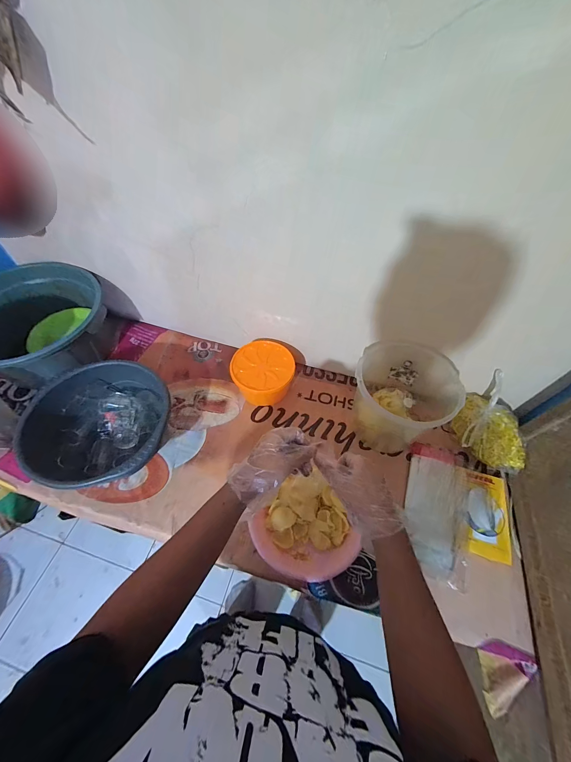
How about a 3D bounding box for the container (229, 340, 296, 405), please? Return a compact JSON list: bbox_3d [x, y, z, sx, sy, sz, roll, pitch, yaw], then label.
[{"bbox_3d":[-0.071,-0.021,0.922,0.183,0.118,0.171,1,56,-2],"label":"container"}]

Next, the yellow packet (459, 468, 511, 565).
[{"bbox_3d":[0.512,0.334,0.731,0.114,0.013,0.206,14,56,7],"label":"yellow packet"}]

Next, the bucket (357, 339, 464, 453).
[{"bbox_3d":[0.322,0.056,0.816,0.274,0.228,0.227,18,57,10],"label":"bucket"}]

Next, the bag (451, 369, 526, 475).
[{"bbox_3d":[0.578,0.117,0.785,0.152,0.160,0.198,18,57,10],"label":"bag"}]

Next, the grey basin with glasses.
[{"bbox_3d":[-0.482,0.106,0.773,0.343,0.122,0.361,1,56,-2],"label":"grey basin with glasses"}]

